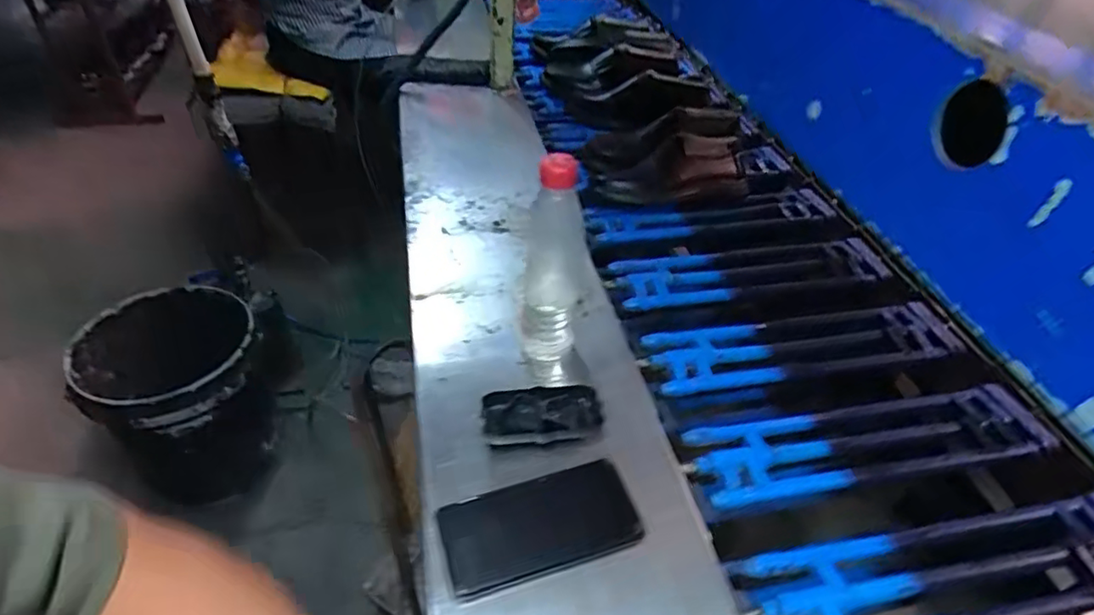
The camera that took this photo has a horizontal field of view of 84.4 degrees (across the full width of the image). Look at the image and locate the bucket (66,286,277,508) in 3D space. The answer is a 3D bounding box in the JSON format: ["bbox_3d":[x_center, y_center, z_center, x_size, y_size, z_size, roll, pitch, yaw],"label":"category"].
[{"bbox_3d":[-0.711,0.184,1.219,0.299,0.327,0.306,-25,48,-27],"label":"bucket"}]

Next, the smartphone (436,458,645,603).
[{"bbox_3d":[-0.005,0.181,0.501,0.158,0.016,0.077,-13,44,-16],"label":"smartphone"}]

